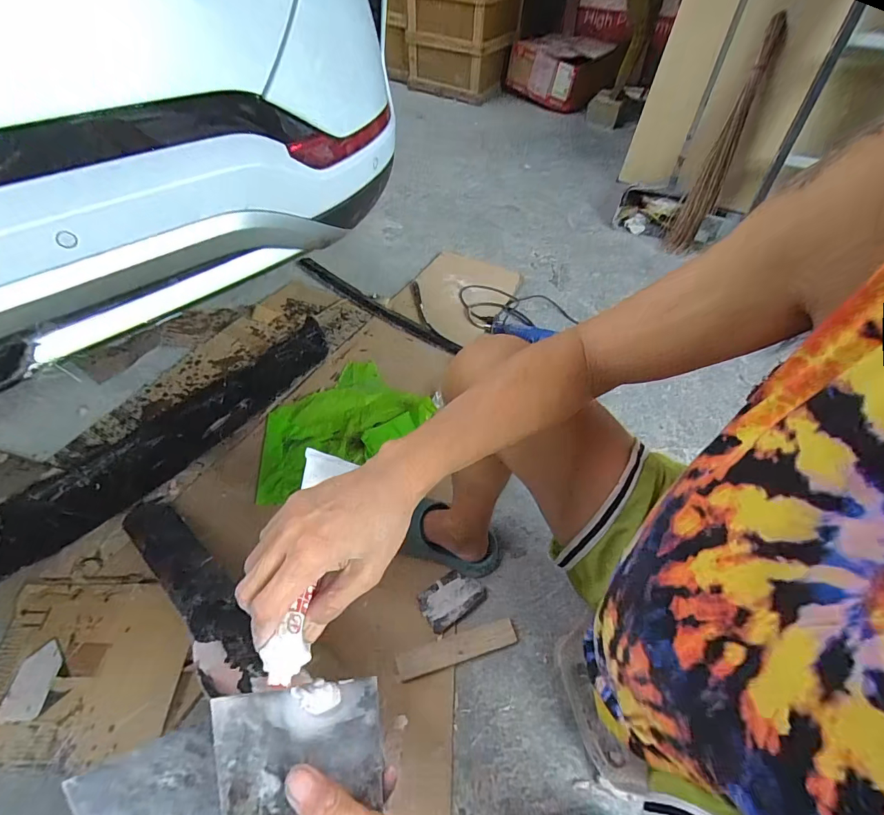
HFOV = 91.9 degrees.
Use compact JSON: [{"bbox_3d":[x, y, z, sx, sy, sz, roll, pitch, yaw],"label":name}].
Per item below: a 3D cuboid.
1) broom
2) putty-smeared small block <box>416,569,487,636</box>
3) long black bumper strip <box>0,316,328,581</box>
[{"bbox_3d":[0.953,-0.879,1.441,0.104,0.721,0.098,25,18,18],"label":"broom"},{"bbox_3d":[0.017,0.336,0.753,0.111,0.010,0.075,-28,56,-22],"label":"putty-smeared small block"},{"bbox_3d":[-0.702,0.141,0.884,0.208,0.034,1.171,33,57,24],"label":"long black bumper strip"}]

